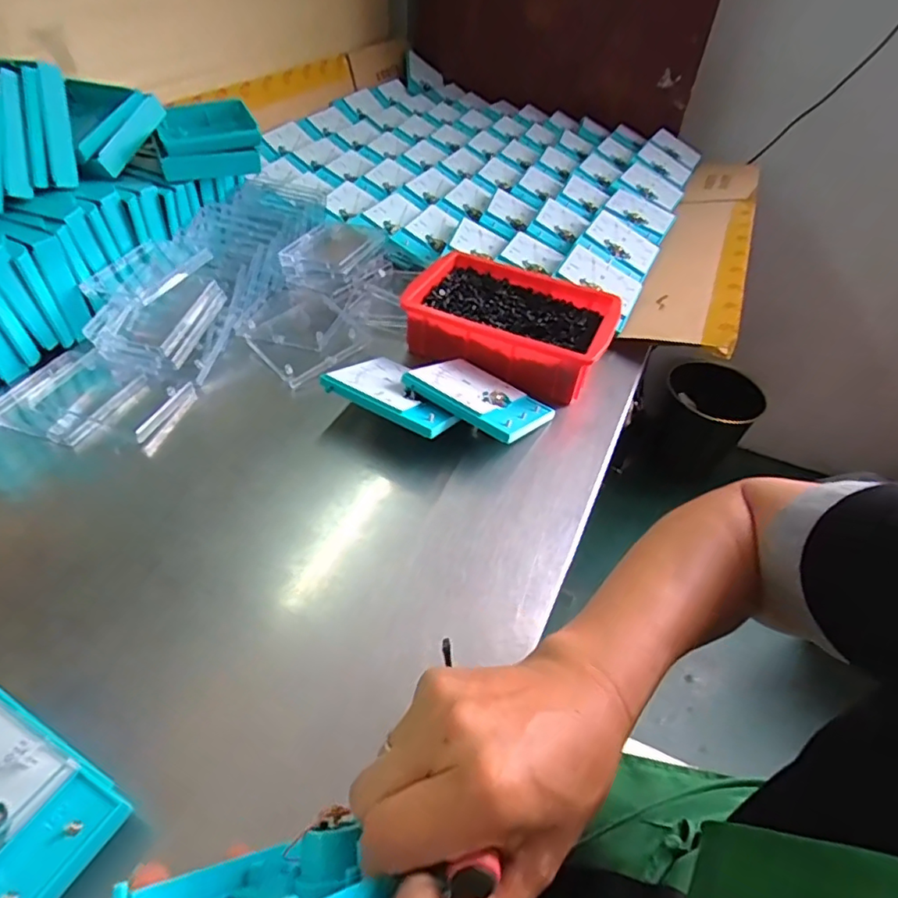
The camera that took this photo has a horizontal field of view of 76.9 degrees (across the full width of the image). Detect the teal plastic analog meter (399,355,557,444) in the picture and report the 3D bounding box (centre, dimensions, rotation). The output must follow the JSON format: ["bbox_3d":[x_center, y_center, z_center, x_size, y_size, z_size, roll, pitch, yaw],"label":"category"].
[{"bbox_3d":[0.028,-0.049,0.509,0.115,0.012,0.092,34,35,19],"label":"teal plastic analog meter"}]

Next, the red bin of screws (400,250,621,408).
[{"bbox_3d":[0.065,-0.134,0.596,0.200,0.059,0.152,23,47,16],"label":"red bin of screws"}]

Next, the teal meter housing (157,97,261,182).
[{"bbox_3d":[-0.272,-0.348,0.638,0.107,0.048,0.119,-10,47,-16],"label":"teal meter housing"}]

